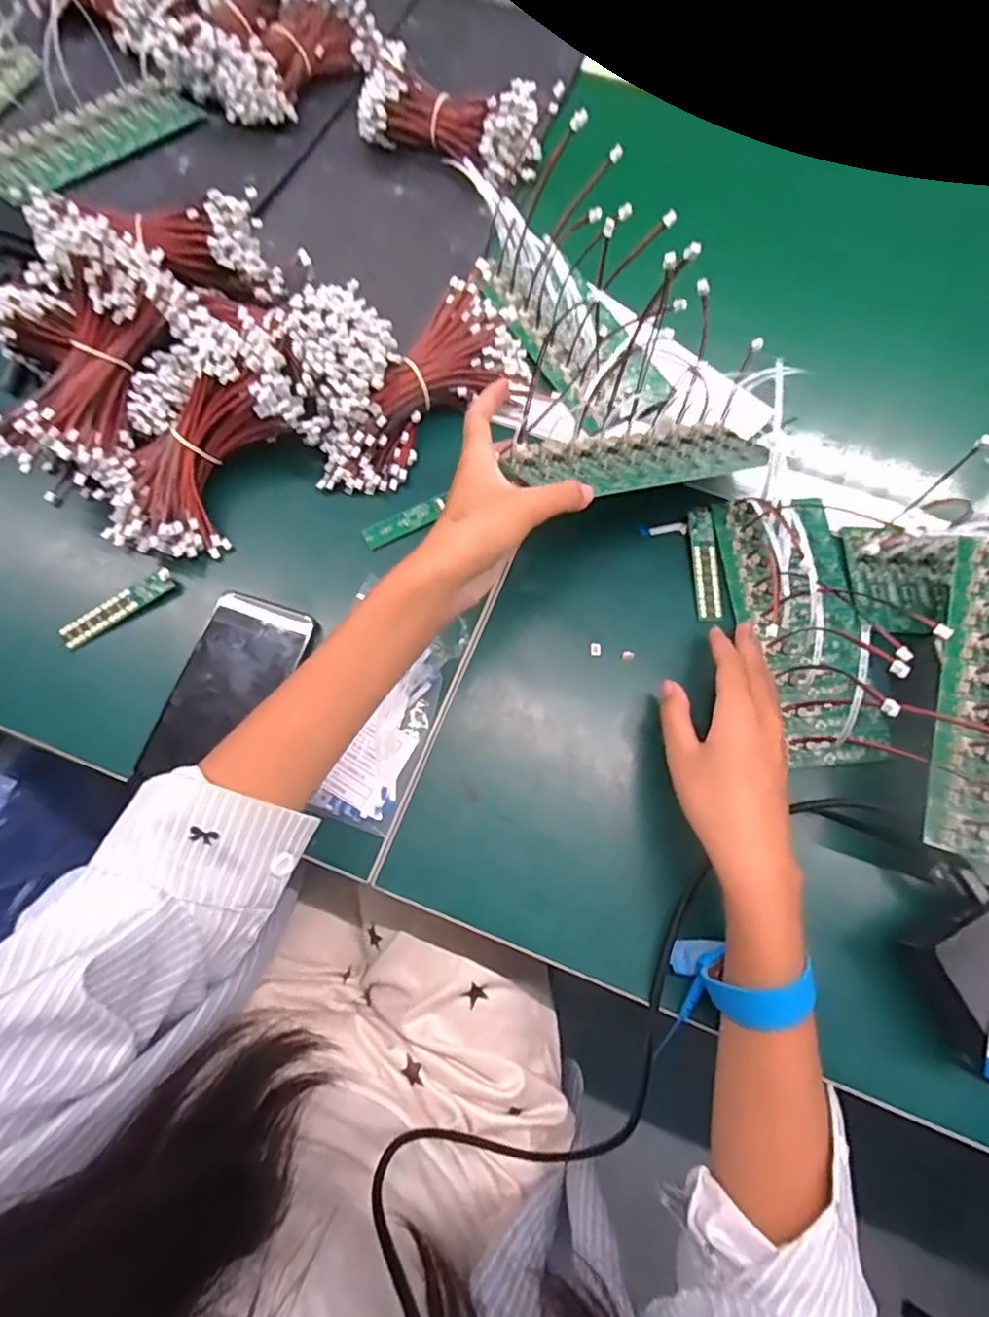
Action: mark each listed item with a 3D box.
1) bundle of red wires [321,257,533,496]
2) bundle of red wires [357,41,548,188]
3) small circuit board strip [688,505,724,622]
[{"bbox_3d":[-0.044,-0.196,0.456,0.093,0.046,0.194,31,74,9],"label":"bundle of red wires"},{"bbox_3d":[-0.037,-0.492,0.547,0.164,0.051,0.071,23,73,7],"label":"bundle of red wires"},{"bbox_3d":[0.154,-0.069,0.434,0.019,0.006,0.085,0,71,-1],"label":"small circuit board strip"}]

